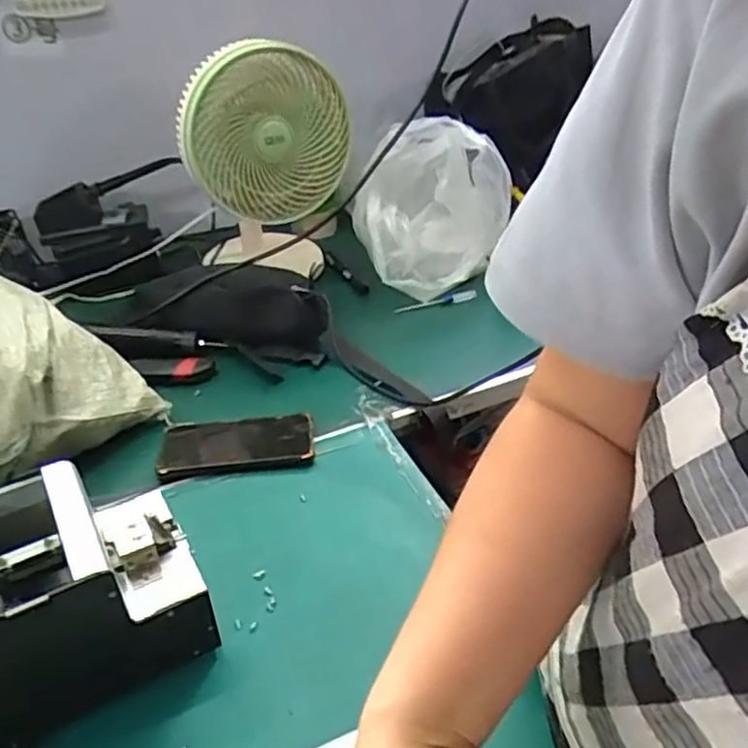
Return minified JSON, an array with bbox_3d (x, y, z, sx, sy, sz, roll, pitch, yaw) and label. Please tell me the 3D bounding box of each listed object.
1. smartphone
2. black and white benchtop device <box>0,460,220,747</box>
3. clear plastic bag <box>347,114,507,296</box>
[{"bbox_3d":[-0.154,0.077,0.748,0.167,0.009,0.083,-3,36,-3],"label":"smartphone"},{"bbox_3d":[-0.234,0.169,0.509,0.189,0.144,0.134,-18,40,-22],"label":"black and white benchtop device"},{"bbox_3d":[0.075,-0.251,0.997,0.223,0.214,0.165,12,38,16],"label":"clear plastic bag"}]

